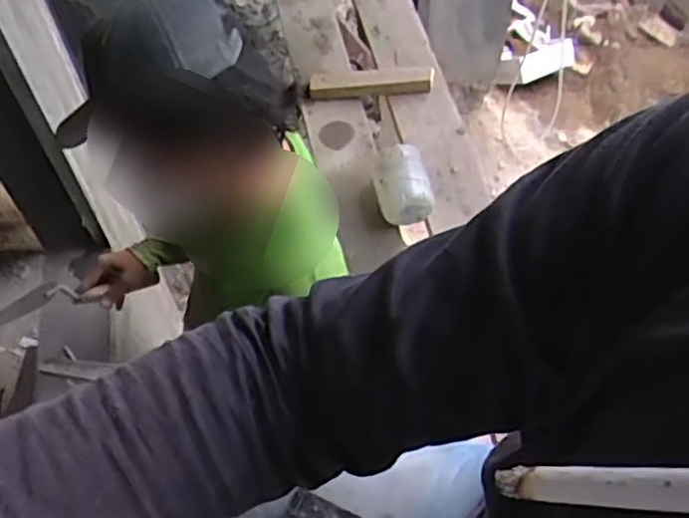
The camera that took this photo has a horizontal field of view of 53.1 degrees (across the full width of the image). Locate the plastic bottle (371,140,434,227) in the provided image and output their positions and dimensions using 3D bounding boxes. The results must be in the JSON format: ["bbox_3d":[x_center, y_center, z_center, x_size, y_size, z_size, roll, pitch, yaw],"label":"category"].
[{"bbox_3d":[0.092,-0.123,1.100,0.084,0.068,0.115,-7,56,-6],"label":"plastic bottle"}]

